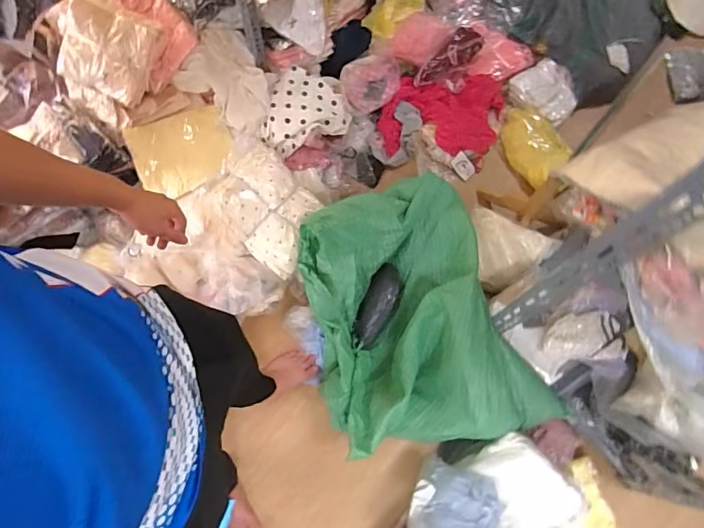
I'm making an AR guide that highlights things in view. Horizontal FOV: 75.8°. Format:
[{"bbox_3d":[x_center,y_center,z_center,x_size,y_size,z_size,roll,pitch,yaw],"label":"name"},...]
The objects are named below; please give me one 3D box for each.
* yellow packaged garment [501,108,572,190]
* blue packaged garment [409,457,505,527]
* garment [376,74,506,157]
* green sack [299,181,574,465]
[{"bbox_3d":[0.630,-0.411,1.561,0.175,0.075,0.303,-19,73,-6],"label":"yellow packaged garment"},{"bbox_3d":[0.261,0.622,1.095,0.234,0.116,0.236,11,72,4],"label":"blue packaged garment"},{"bbox_3d":[0.316,-0.530,1.598,0.435,0.079,0.292,0,72,0],"label":"garment"},{"bbox_3d":[0.151,0.149,1.238,0.564,0.241,0.738,-20,73,-6],"label":"green sack"}]

